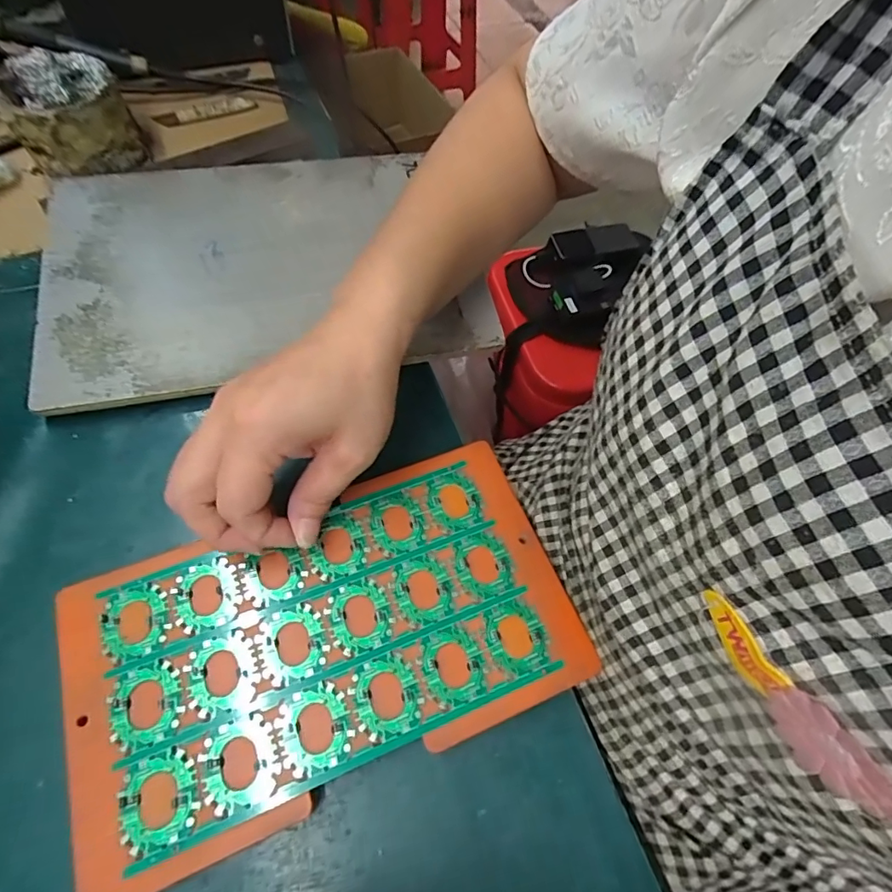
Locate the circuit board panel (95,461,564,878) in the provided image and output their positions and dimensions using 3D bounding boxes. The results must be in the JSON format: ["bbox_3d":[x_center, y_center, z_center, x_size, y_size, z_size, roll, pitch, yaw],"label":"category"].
[{"bbox_3d":[-0.058,0.091,0.248,0.198,0.004,0.118,-19,66,-13],"label":"circuit board panel"}]

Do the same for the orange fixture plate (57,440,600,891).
[{"bbox_3d":[-0.059,0.095,0.254,0.236,0.017,0.135,-19,66,-12],"label":"orange fixture plate"}]

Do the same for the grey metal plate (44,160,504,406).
[{"bbox_3d":[-0.128,-0.132,0.359,0.294,0.008,0.194,-10,68,-10],"label":"grey metal plate"}]

